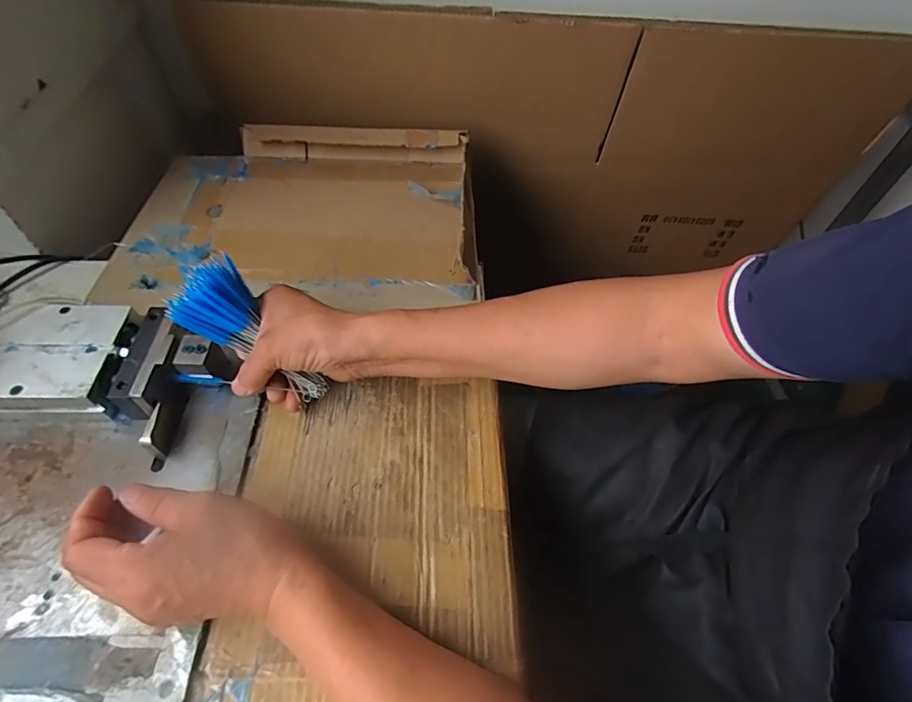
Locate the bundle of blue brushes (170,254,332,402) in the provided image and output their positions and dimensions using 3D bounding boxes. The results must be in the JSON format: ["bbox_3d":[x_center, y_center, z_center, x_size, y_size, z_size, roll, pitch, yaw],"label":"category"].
[{"bbox_3d":[-0.165,-0.012,0.394,0.046,0.134,0.060,-13,38,46],"label":"bundle of blue brushes"}]

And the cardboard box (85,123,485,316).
[{"bbox_3d":[-0.184,-0.174,0.581,0.412,0.038,0.320,-2,54,-3],"label":"cardboard box"}]

